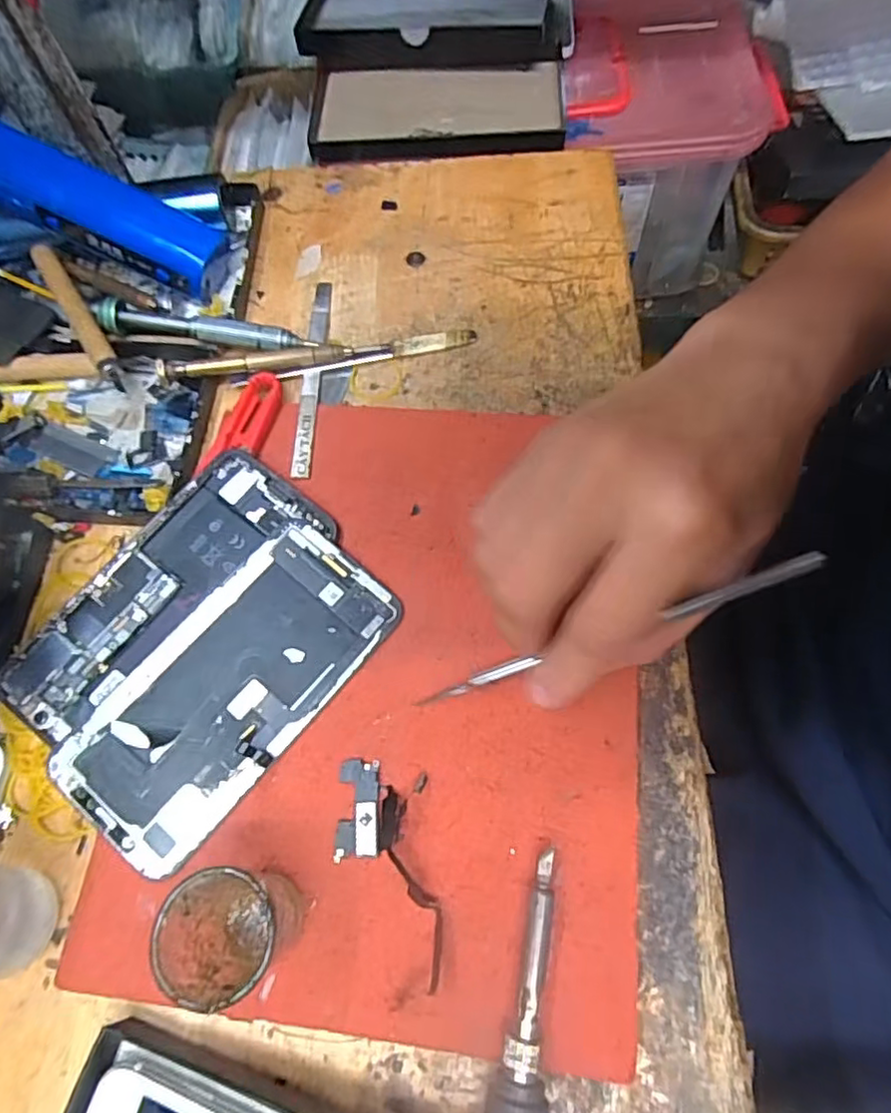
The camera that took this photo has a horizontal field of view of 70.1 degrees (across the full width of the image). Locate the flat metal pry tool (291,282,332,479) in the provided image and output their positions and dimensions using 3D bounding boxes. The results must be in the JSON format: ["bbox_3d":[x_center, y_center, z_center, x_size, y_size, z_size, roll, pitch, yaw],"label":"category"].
[{"bbox_3d":[-0.068,-0.095,0.328,0.009,0.005,0.127,1,66,-2],"label":"flat metal pry tool"}]

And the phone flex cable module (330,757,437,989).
[{"bbox_3d":[-0.022,0.111,0.230,0.035,0.011,0.073,-7,66,1],"label":"phone flex cable module"}]

